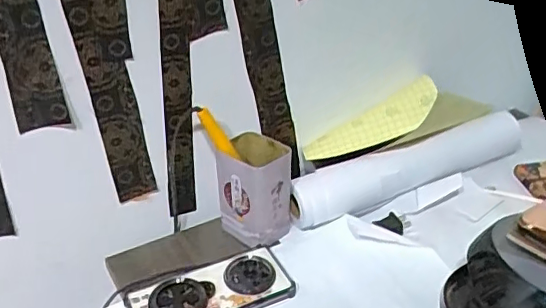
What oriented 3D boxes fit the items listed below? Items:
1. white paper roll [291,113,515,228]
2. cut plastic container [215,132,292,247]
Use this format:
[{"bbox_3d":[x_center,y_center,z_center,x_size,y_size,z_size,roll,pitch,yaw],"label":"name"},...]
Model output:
[{"bbox_3d":[0.186,0.014,0.738,0.353,0.062,0.059,-16,37,-25],"label":"white paper roll"},{"bbox_3d":[-0.022,0.040,0.663,0.084,0.106,0.080,-1,33,-5],"label":"cut plastic container"}]

